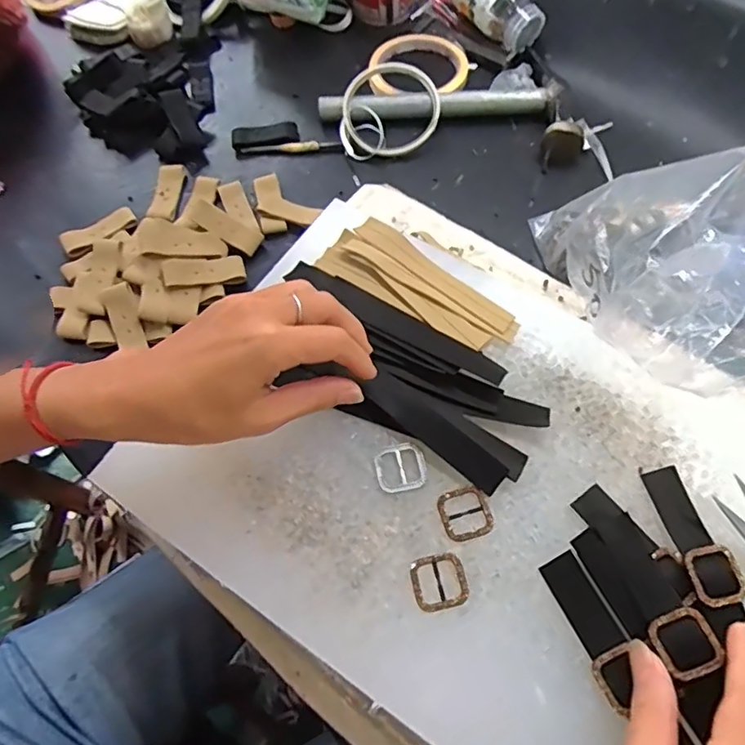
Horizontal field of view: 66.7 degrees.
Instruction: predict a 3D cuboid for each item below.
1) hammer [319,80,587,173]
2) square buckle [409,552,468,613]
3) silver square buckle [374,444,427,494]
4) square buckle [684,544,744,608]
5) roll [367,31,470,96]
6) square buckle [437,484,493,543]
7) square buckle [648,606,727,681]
[{"bbox_3d":[0.067,-0.229,0.505,0.230,0.029,0.079,4,65,5],"label":"hammer"},{"bbox_3d":[0.036,0.113,0.305,0.028,0.004,0.028,-14,65,-4],"label":"square buckle"},{"bbox_3d":[0.017,0.056,0.333,0.029,0.004,0.028,-13,65,-3],"label":"silver square buckle"},{"bbox_3d":[0.179,0.105,0.294,0.027,0.005,0.029,-11,64,-2],"label":"square buckle"},{"bbox_3d":[0.046,-0.301,0.542,0.093,0.018,0.098,-1,64,2],"label":"roll"},{"bbox_3d":[0.052,0.079,0.319,0.027,0.004,0.029,-18,65,-5],"label":"square buckle"},{"bbox_3d":[0.150,0.130,0.272,0.029,0.007,0.029,-25,66,-9],"label":"square buckle"}]

